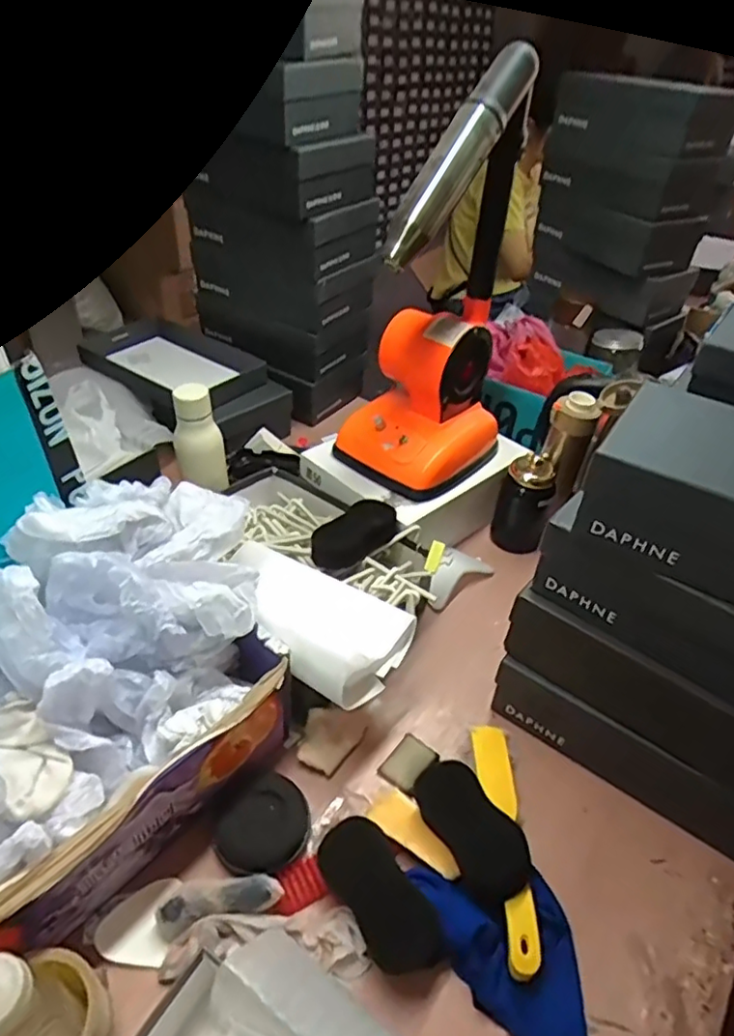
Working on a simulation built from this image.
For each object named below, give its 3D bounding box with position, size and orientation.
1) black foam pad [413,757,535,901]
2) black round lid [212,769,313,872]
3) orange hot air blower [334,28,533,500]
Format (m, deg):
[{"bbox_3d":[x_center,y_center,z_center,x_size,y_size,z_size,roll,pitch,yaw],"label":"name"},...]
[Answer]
[{"bbox_3d":[0.101,0.294,0.596,0.068,0.022,0.127,-47,51,3],"label":"black foam pad"},{"bbox_3d":[-0.103,0.297,0.605,0.088,0.015,0.088,5,55,-7],"label":"black round lid"},{"bbox_3d":[0.086,-0.273,0.790,0.166,0.462,0.203,32,47,28],"label":"orange hot air blower"}]

